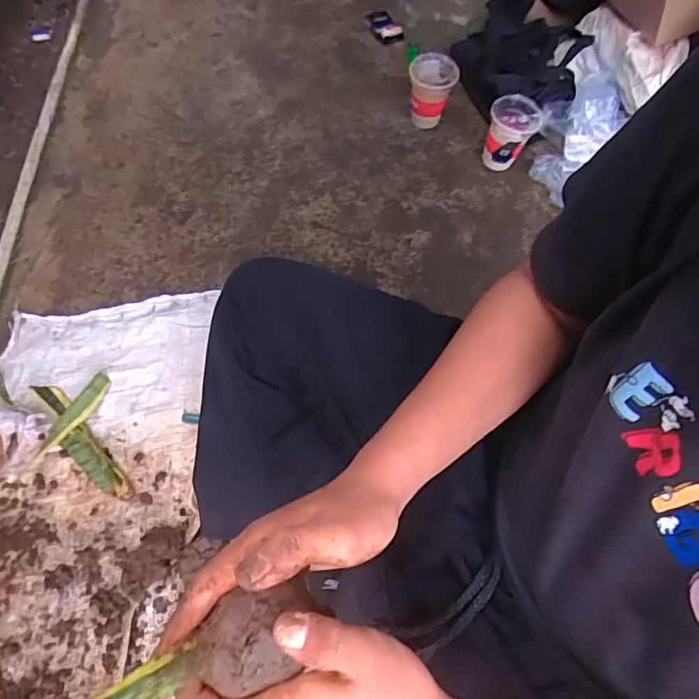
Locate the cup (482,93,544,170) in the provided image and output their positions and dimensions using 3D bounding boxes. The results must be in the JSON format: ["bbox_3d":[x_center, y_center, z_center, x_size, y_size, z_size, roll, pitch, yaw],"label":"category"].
[{"bbox_3d":[0.300,-0.403,0.981,0.087,0.111,0.086,1,62,-3],"label":"cup"}]

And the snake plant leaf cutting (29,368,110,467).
[{"bbox_3d":[-0.393,0.097,0.751,0.029,0.032,0.146,29,64,12],"label":"snake plant leaf cutting"}]

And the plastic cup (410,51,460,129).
[{"bbox_3d":[0.158,-0.501,1.029,0.087,0.114,0.087,1,62,-3],"label":"plastic cup"}]

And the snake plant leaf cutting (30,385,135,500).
[{"bbox_3d":[-0.379,0.129,0.738,0.041,0.028,0.228,-39,71,-21],"label":"snake plant leaf cutting"}]

